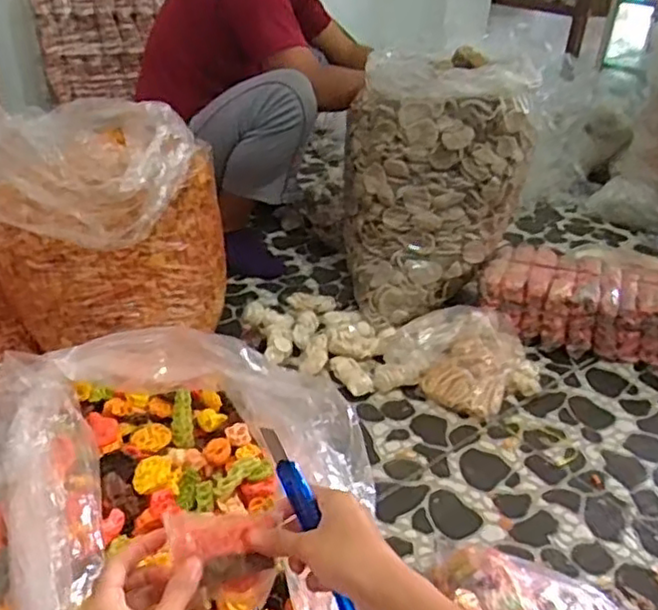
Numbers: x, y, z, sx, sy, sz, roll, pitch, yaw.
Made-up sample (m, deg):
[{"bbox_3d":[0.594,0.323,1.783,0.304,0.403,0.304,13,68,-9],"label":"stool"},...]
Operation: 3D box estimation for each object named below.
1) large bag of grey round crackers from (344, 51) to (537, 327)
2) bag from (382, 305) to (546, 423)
[{"bbox_3d":[0.208,-0.240,1.318,0.307,0.456,0.232,-5,33,-14],"label":"large bag of grey round crackers"},{"bbox_3d":[0.261,0.098,1.295,0.299,0.115,0.215,15,34,17],"label":"bag"}]

